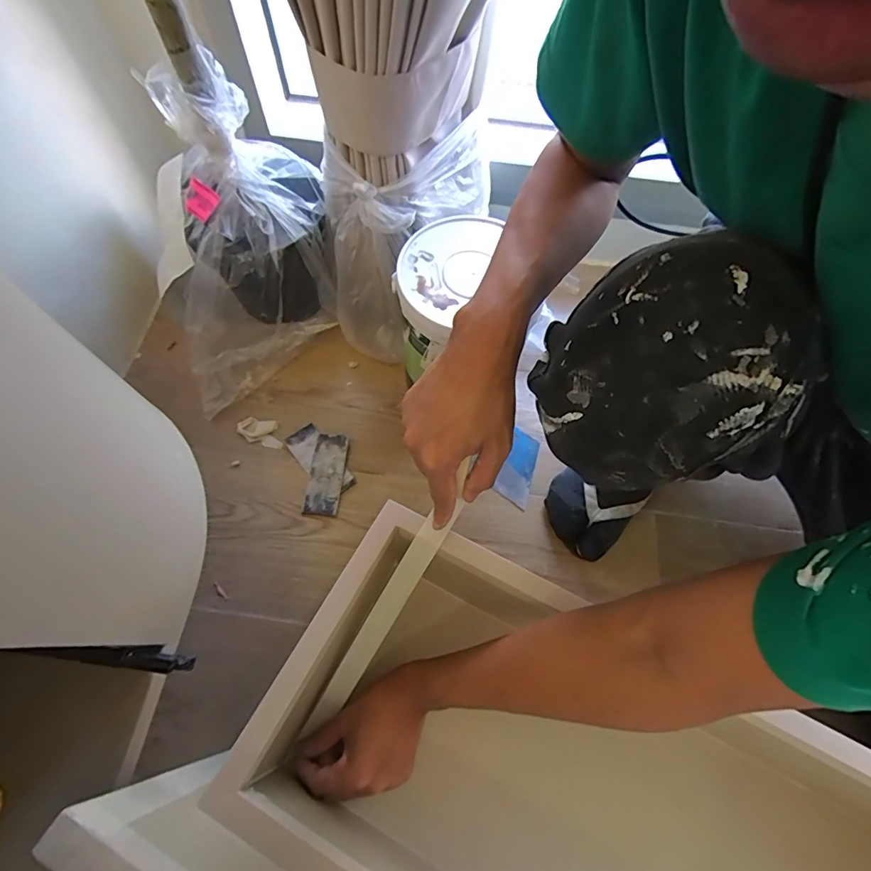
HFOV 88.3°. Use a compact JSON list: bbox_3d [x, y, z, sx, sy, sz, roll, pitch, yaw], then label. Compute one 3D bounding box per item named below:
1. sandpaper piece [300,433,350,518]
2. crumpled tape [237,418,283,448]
[{"bbox_3d":[-0.151,0.054,0.621,0.047,0.005,0.113,5,68,6],"label":"sandpaper piece"},{"bbox_3d":[-0.251,-0.006,0.647,0.068,0.006,0.037,12,66,3],"label":"crumpled tape"}]

